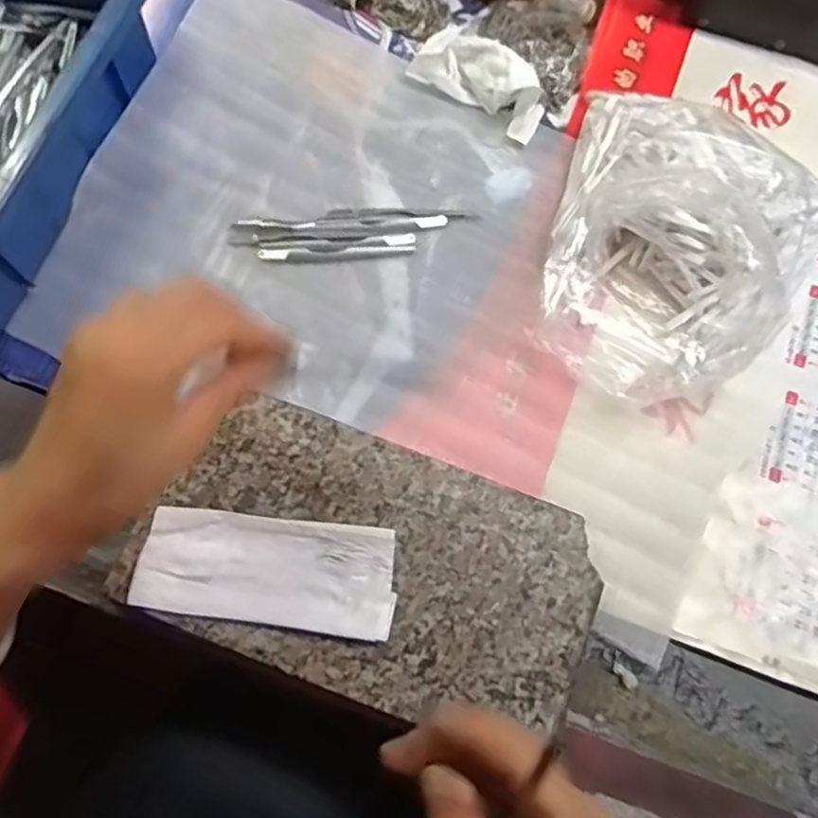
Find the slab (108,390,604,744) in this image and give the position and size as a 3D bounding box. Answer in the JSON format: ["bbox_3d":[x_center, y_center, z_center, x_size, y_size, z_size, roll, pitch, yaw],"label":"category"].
[{"bbox_3d":[-0.022,0.085,0.370,0.237,0.031,0.130,20,71,6],"label":"slab"}]

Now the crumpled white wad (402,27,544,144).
[{"bbox_3d":[0.053,-0.234,0.471,0.098,0.038,0.050,32,74,9],"label":"crumpled white wad"}]

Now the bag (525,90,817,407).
[{"bbox_3d":[0.158,-0.107,0.414,0.179,0.071,0.190,35,74,10],"label":"bag"}]

